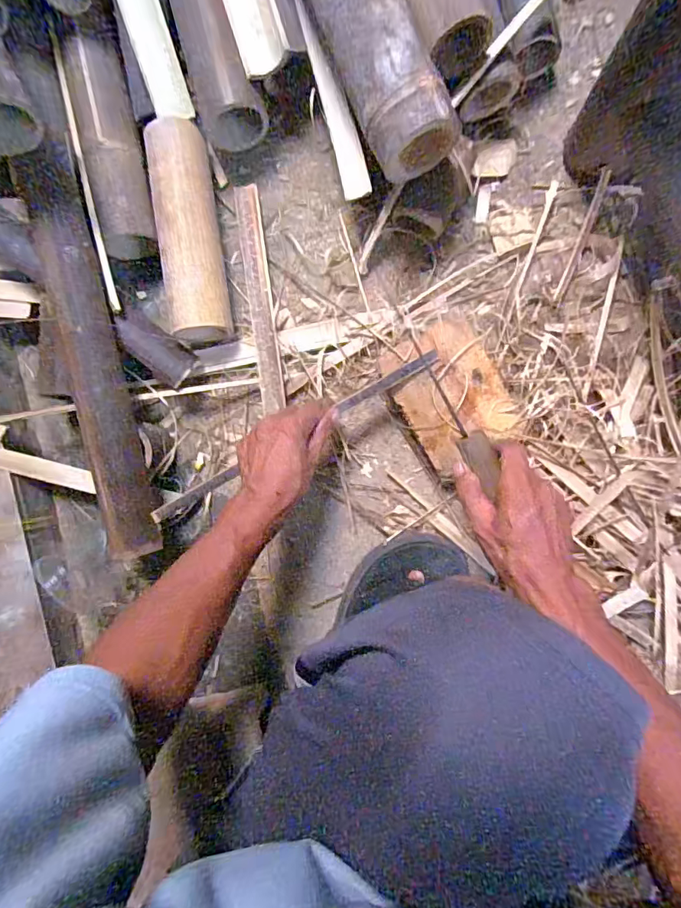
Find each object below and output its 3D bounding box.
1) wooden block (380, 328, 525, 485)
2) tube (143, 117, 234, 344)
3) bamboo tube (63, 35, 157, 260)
[{"bbox_3d":[0.124,-0.065,0.549,0.124,0.045,0.155,-31,86,7],"label":"wooden block"},{"bbox_3d":[-0.174,-0.252,0.562,0.065,0.077,0.239,-7,89,8],"label":"tube"},{"bbox_3d":[-0.263,-0.348,0.553,0.069,0.065,0.218,-13,90,7],"label":"bamboo tube"}]

